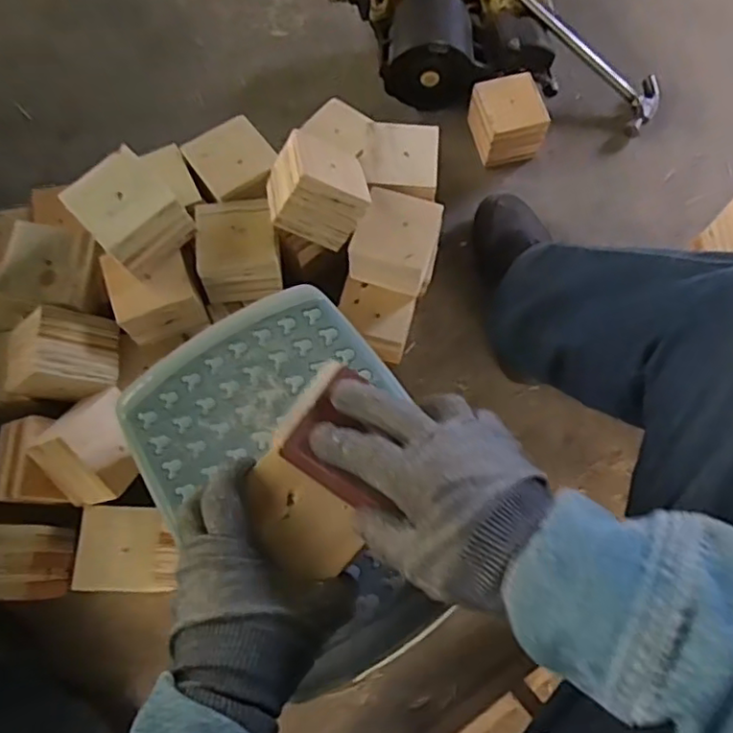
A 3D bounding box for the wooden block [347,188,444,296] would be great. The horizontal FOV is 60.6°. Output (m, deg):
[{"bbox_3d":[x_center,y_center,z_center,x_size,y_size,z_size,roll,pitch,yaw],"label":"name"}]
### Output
[{"bbox_3d":[0.038,-0.153,0.794,0.098,0.090,0.112,19,73,7],"label":"wooden block"}]

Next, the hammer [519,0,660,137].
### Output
[{"bbox_3d":[0.305,-0.516,0.968,0.376,0.025,0.097,39,76,-8],"label":"hammer"}]

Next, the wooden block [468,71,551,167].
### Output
[{"bbox_3d":[0.211,-0.370,0.940,0.093,0.094,0.099,-11,72,-3],"label":"wooden block"}]

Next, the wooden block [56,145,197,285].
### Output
[{"bbox_3d":[-0.270,-0.172,0.725,0.102,0.086,0.104,-40,76,-11],"label":"wooden block"}]

